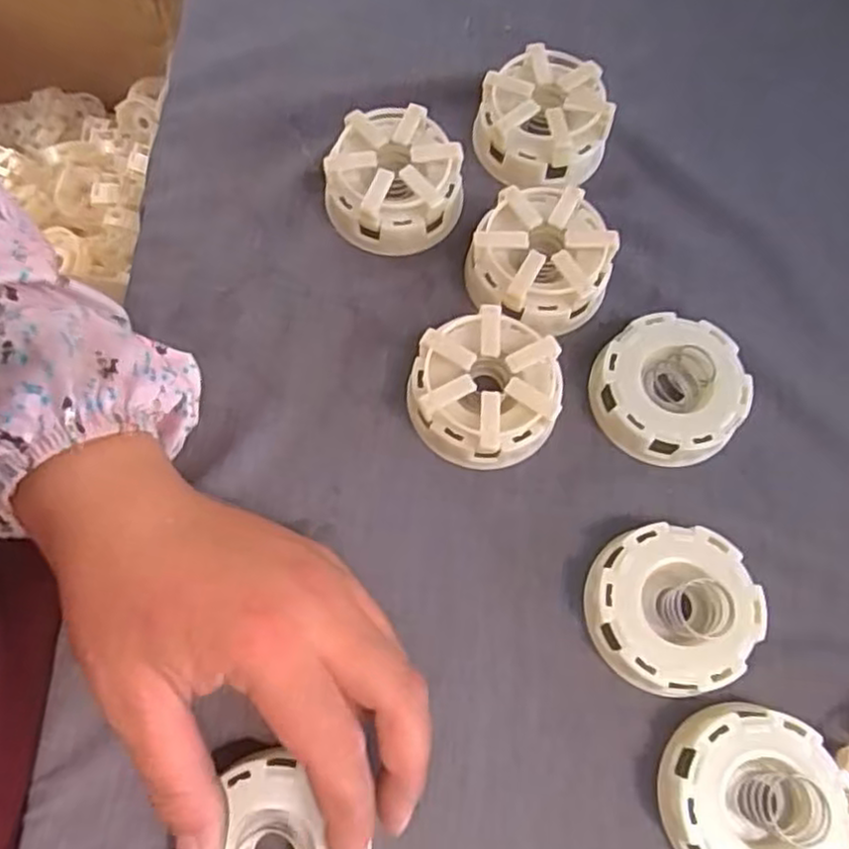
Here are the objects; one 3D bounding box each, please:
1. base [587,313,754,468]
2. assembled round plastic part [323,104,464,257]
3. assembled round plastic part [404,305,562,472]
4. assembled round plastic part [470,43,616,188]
[{"bbox_3d":[0.108,-0.016,0.320,0.063,0.021,0.063,0,71,-1],"label":"base"},{"bbox_3d":[-0.013,-0.118,0.349,0.062,0.029,0.061,0,71,-1],"label":"assembled round plastic part"},{"bbox_3d":[0.026,-0.016,0.315,0.063,0.031,0.062,0,71,-1],"label":"assembled round plastic part"},{"bbox_3d":[0.059,-0.152,0.358,0.064,0.028,0.063,0,71,-1],"label":"assembled round plastic part"}]

